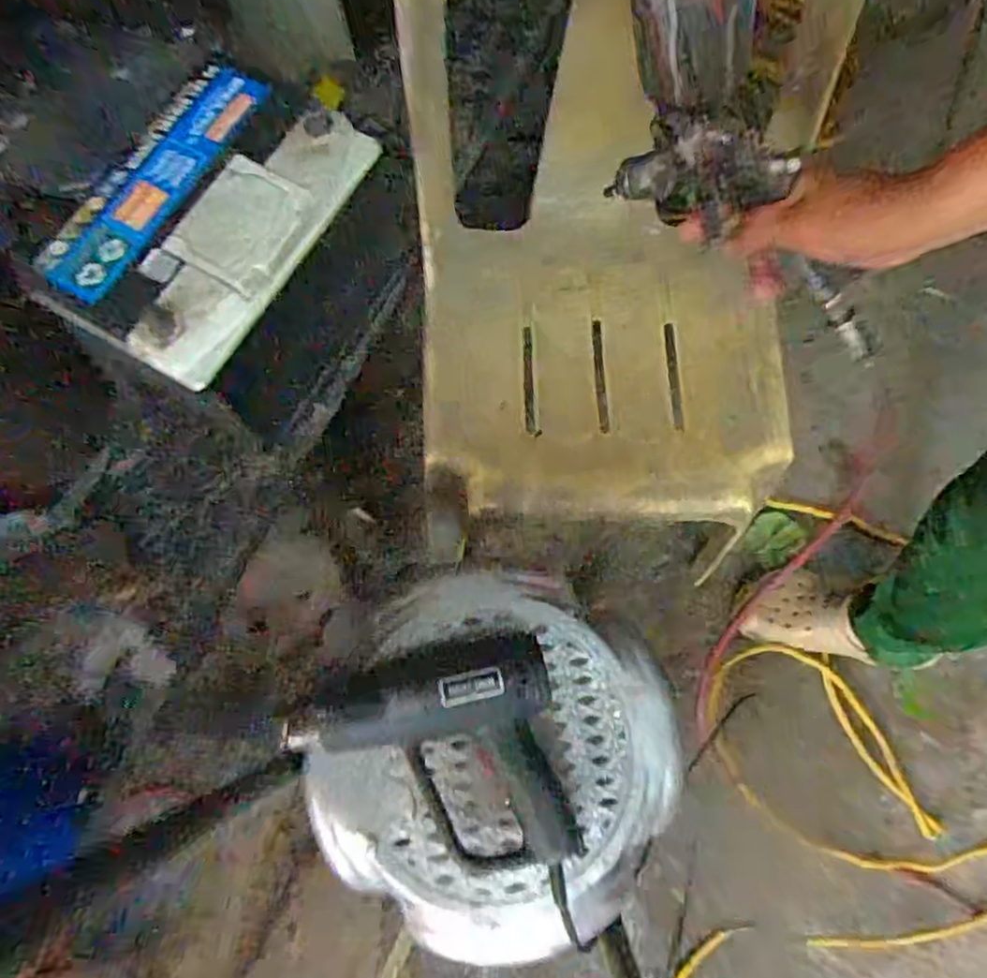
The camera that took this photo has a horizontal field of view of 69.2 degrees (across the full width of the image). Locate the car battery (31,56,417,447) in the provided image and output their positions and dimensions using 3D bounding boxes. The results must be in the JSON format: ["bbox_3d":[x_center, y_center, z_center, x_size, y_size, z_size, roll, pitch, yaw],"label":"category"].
[{"bbox_3d":[-0.221,-0.205,0.670,0.169,0.223,0.277,31,77,9],"label":"car battery"}]

